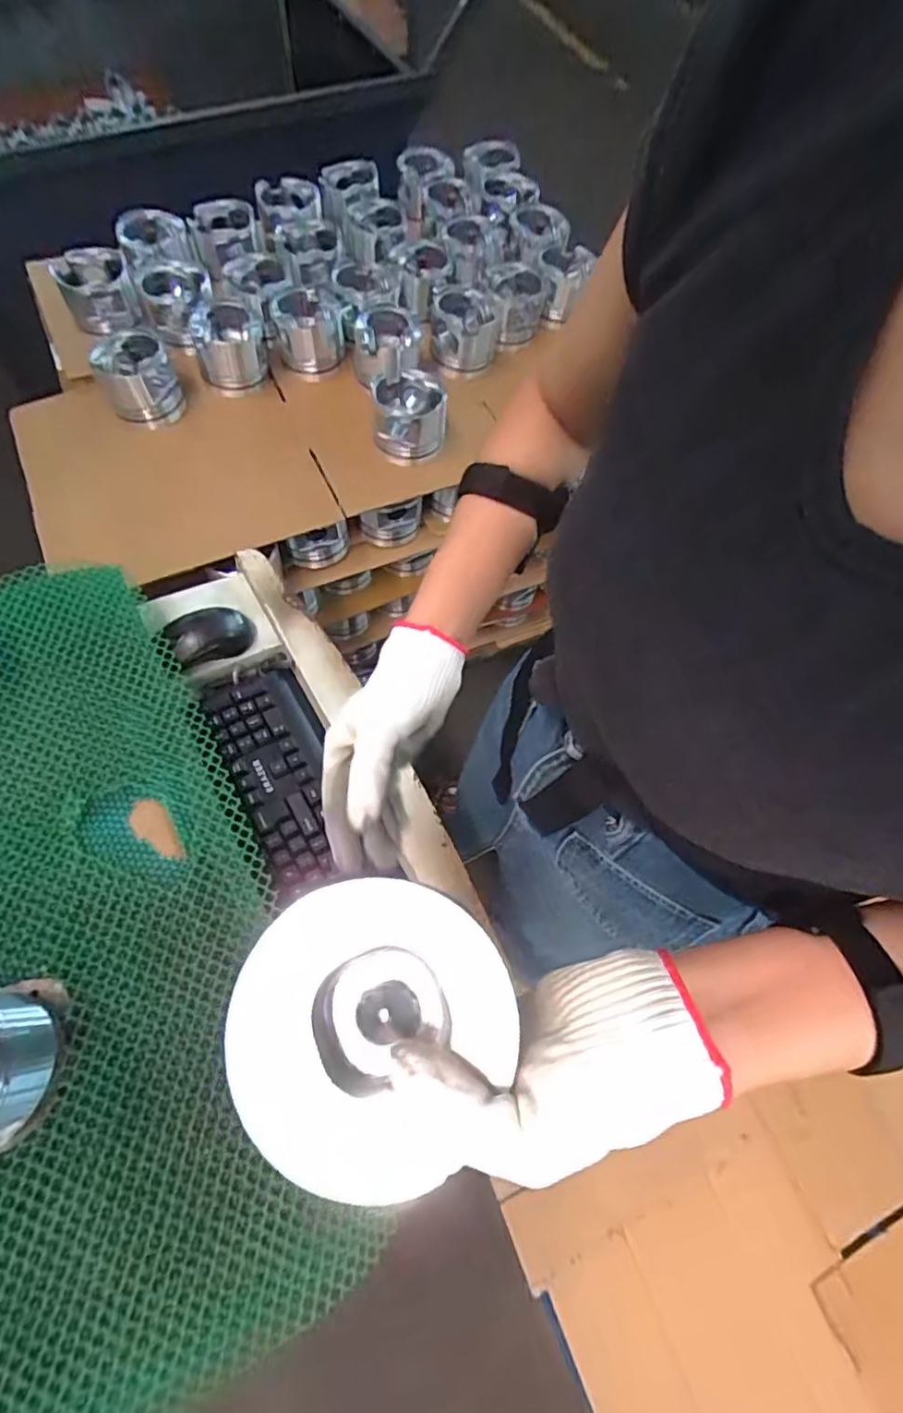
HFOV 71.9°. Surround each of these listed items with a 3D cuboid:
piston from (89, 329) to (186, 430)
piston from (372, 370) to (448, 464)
[{"bbox_3d":[-0.480,-0.502,0.954,0.108,0.088,0.110,0,71,1],"label":"piston"},{"bbox_3d":[-0.063,-0.453,0.968,0.110,0.078,0.119,-2,71,1],"label":"piston"}]

